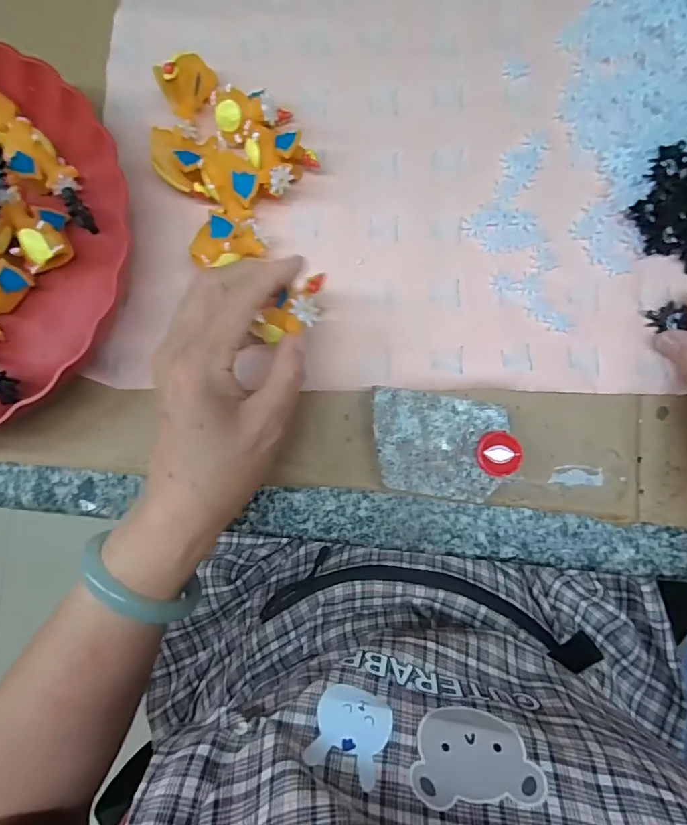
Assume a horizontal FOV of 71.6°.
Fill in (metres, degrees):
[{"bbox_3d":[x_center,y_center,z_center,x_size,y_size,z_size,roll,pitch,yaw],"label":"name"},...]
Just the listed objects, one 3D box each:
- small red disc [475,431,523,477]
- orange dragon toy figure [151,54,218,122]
[{"bbox_3d":[0.090,0.024,0.277,0.024,0.006,0.025,-7,88,8],"label":"small red disc"},{"bbox_3d":[-0.100,-0.213,0.306,0.020,0.039,0.036,42,89,5],"label":"orange dragon toy figure"}]

